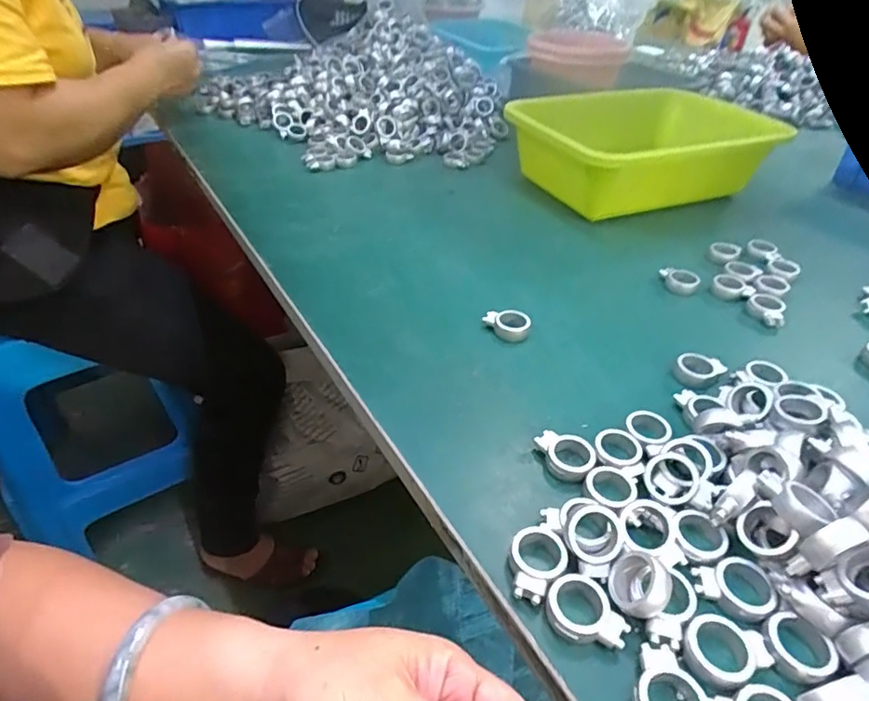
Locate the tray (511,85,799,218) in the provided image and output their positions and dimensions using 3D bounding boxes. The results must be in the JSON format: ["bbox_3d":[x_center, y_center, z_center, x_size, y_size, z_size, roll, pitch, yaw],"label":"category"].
[{"bbox_3d":[0.221,-0.216,0.578,0.264,0.087,0.173,-10,40,-14],"label":"tray"}]

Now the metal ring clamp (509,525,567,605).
[{"bbox_3d":[0.047,0.096,0.241,0.024,0.009,0.036,18,41,19],"label":"metal ring clamp"}]

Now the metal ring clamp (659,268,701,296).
[{"bbox_3d":[0.206,-0.059,0.445,0.032,0.014,0.021,18,42,20],"label":"metal ring clamp"}]

